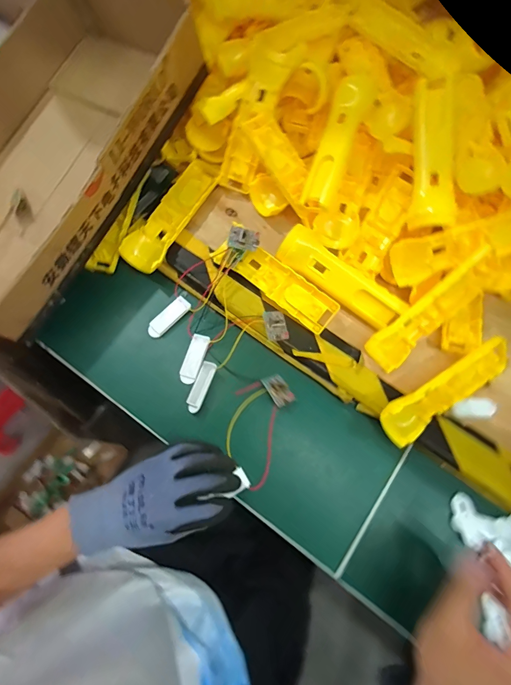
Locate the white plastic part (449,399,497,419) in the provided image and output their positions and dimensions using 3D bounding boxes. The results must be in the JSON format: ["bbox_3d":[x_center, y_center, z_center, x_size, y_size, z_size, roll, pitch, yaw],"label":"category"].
[{"bbox_3d":[0.245,0.074,0.397,0.051,0.004,0.020,-7,73,-5],"label":"white plastic part"}]

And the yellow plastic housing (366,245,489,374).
[{"bbox_3d":[0.189,-0.031,0.387,0.150,0.031,0.039,-44,78,9],"label":"yellow plastic housing"}]

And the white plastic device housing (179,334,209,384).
[{"bbox_3d":[-0.071,0.019,0.414,0.022,0.004,0.059,16,75,5],"label":"white plastic device housing"}]

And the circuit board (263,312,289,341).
[{"bbox_3d":[0.024,-0.020,0.412,0.025,0.005,0.035,-10,74,-10],"label":"circuit board"}]

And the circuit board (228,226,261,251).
[{"bbox_3d":[-0.014,-0.119,0.412,0.035,0.011,0.024,15,98,0],"label":"circuit board"}]

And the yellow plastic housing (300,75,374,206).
[{"bbox_3d":[0.096,-0.236,0.417,0.038,0.019,0.157,20,88,6],"label":"yellow plastic housing"}]

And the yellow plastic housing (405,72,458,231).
[{"bbox_3d":[0.195,-0.204,0.392,0.041,0.025,0.154,2,90,1],"label":"yellow plastic housing"}]

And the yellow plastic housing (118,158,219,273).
[{"bbox_3d":[-0.102,-0.161,0.453,0.051,0.028,0.165,29,76,8],"label":"yellow plastic housing"}]

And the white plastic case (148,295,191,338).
[{"bbox_3d":[-0.105,-0.031,0.430,0.023,0.004,0.059,43,79,11],"label":"white plastic case"}]

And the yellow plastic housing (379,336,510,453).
[{"bbox_3d":[0.212,0.052,0.388,0.168,0.034,0.045,-28,76,-11],"label":"yellow plastic housing"}]

